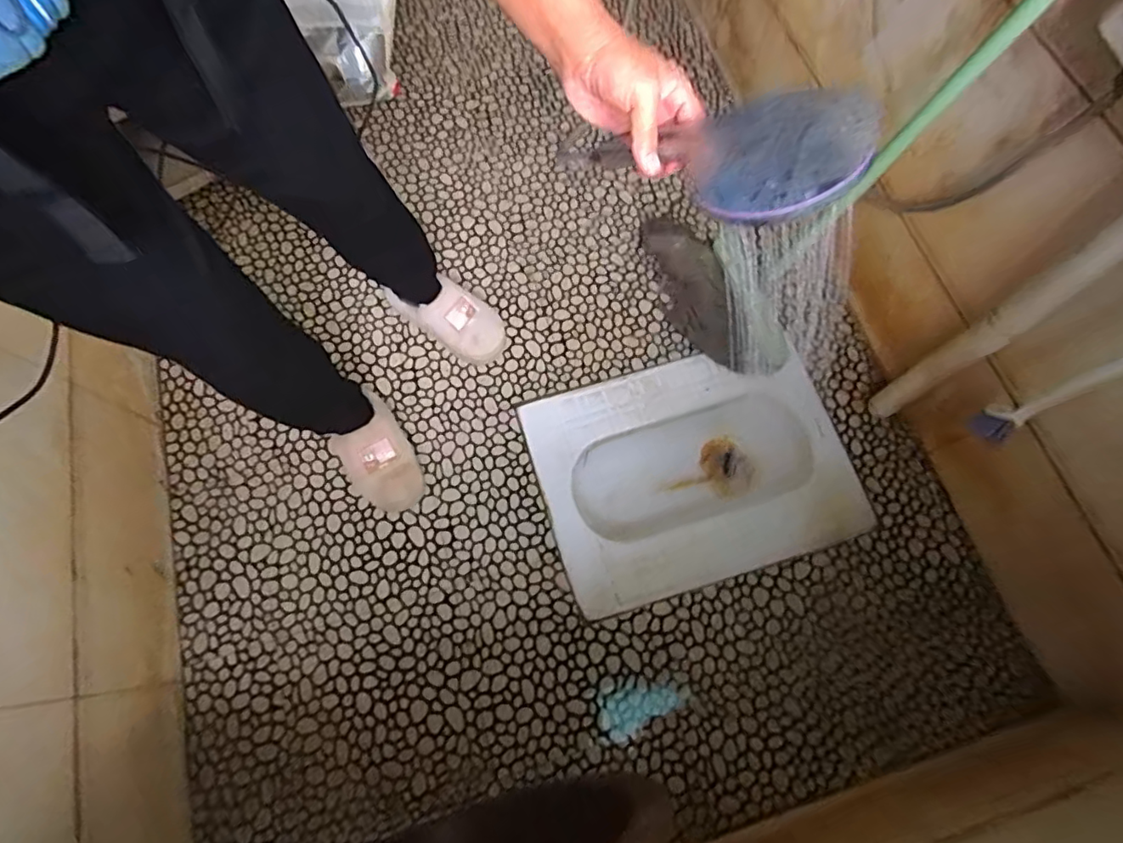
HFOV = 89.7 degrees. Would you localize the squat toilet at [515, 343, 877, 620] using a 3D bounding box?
[{"bbox_3d":[0.244,0.103,1.118,0.568,0.149,0.410,-17,72,-4],"label":"squat toilet"}]

